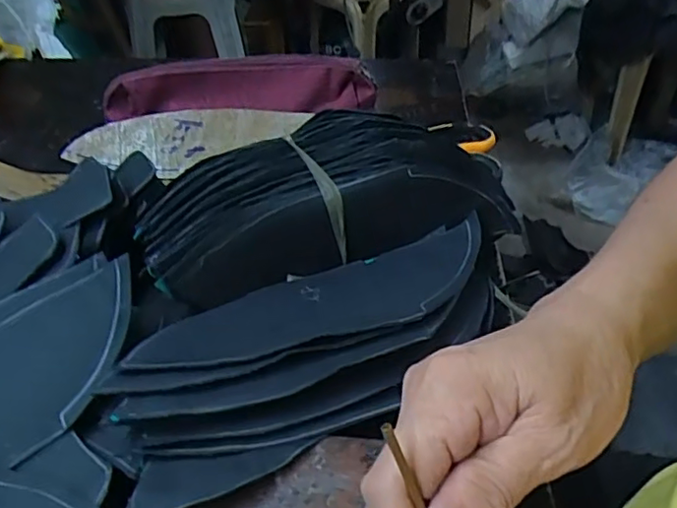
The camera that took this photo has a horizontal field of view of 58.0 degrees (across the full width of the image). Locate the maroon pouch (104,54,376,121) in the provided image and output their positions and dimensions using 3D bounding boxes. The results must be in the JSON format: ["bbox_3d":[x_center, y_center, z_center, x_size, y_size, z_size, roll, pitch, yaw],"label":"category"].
[{"bbox_3d":[-0.088,-0.144,0.530,0.233,0.054,0.028,-3,40,0],"label":"maroon pouch"}]

